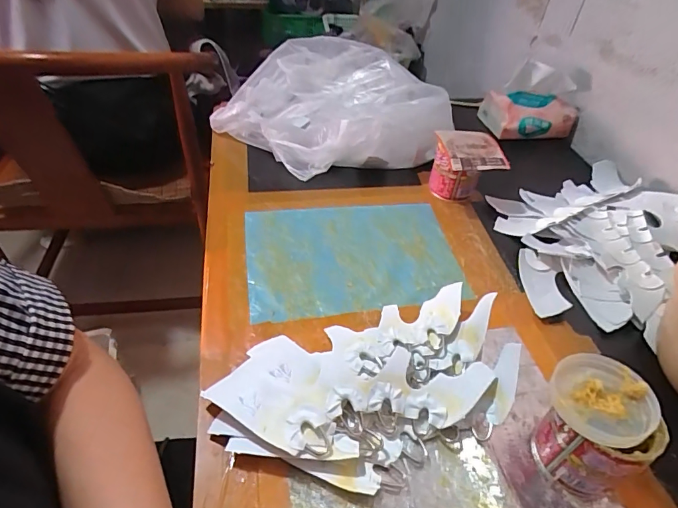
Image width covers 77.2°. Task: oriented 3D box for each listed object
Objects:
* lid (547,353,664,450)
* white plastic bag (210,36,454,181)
[{"bbox_3d":[0.187,0.101,0.300,0.062,0.014,0.068,3,44,-3],"label":"lid"},{"bbox_3d":[-0.011,-0.215,0.629,0.330,0.113,0.206,18,46,13],"label":"white plastic bag"}]

